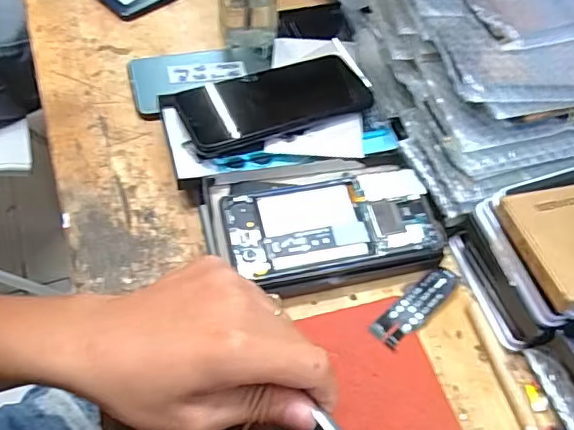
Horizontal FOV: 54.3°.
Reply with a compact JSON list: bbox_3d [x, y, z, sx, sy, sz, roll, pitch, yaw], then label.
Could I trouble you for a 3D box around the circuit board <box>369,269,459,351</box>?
[{"bbox_3d":[0.098,0.069,0.424,0.082,0.005,0.026,-35,65,-26],"label":"circuit board"}]

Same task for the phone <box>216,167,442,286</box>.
[{"bbox_3d":[0.035,0.005,0.427,0.159,0.010,0.072,-10,64,-11],"label":"phone"}]

